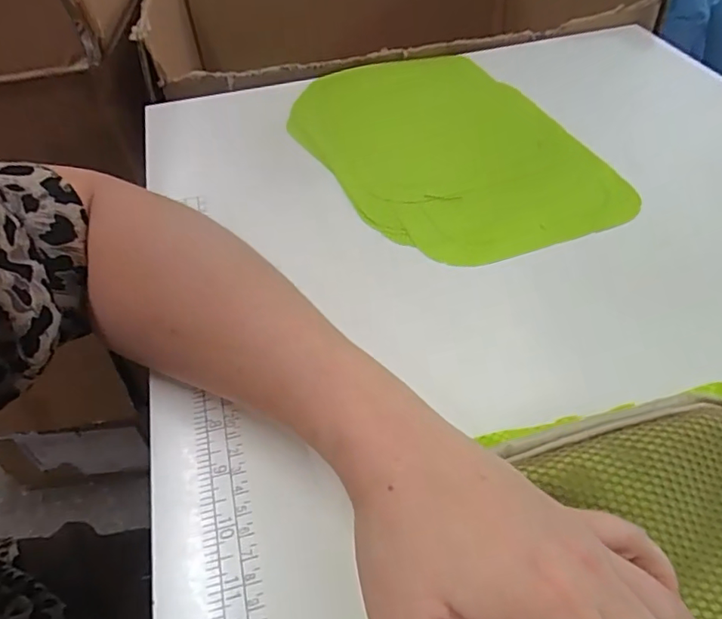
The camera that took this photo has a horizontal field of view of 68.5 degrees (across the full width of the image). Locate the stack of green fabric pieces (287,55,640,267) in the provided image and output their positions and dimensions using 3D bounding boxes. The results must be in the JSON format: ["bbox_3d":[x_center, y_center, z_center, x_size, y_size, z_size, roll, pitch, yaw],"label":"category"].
[{"bbox_3d":[0.063,-0.148,0.450,0.196,0.010,0.306,-17,50,-13],"label":"stack of green fabric pieces"}]

